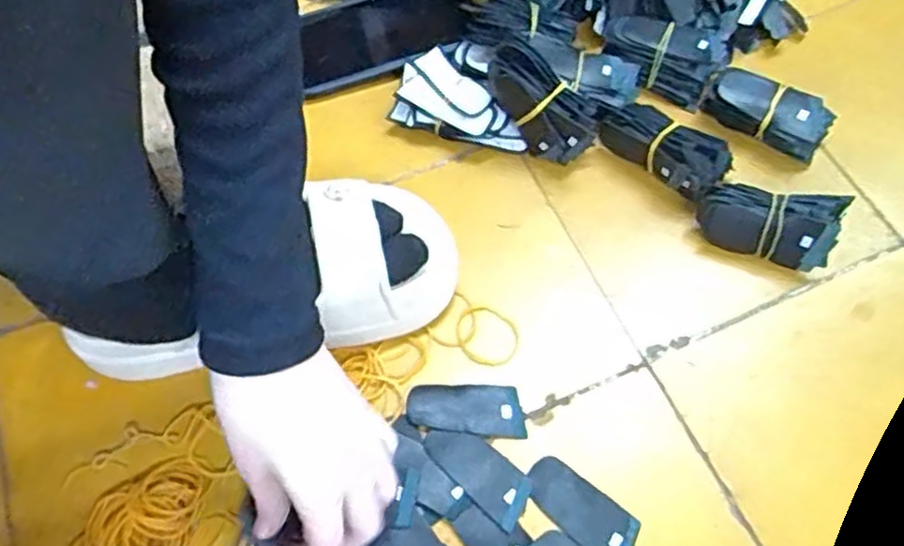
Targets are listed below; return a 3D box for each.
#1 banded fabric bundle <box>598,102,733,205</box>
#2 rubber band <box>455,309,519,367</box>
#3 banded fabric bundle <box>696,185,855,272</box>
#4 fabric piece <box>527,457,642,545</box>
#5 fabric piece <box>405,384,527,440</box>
[{"bbox_3d":[0.151,-0.086,0.528,0.035,0.042,0.090,-41,68,-17],"label":"banded fabric bundle"},{"bbox_3d":[0.023,0.043,0.498,0.044,0.004,0.039,24,66,14],"label":"rubber band"},{"bbox_3d":[0.207,-0.033,0.494,0.086,0.048,0.042,12,64,9],"label":"banded fabric bundle"},{"bbox_3d":[0.076,0.139,0.437,0.071,0.004,0.032,36,69,19],"label":"fabric piece"},{"bbox_3d":[0.008,0.086,0.473,0.073,0.004,0.033,2,63,4],"label":"fabric piece"}]

